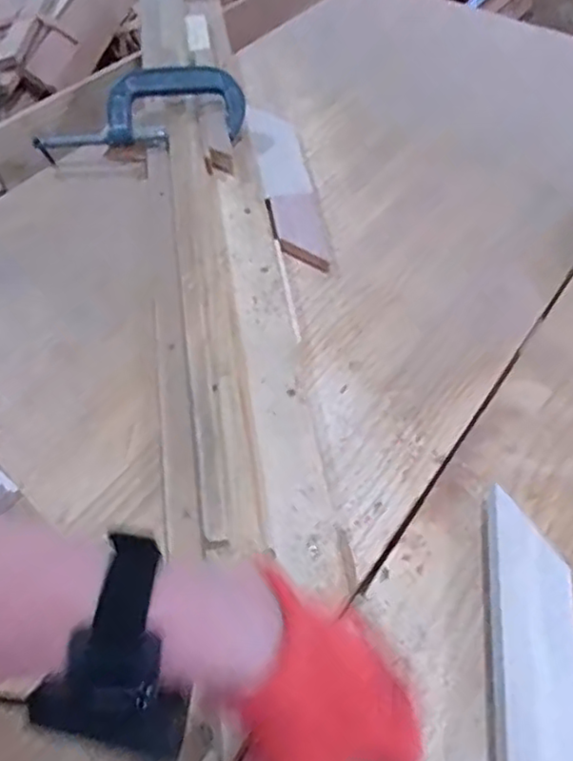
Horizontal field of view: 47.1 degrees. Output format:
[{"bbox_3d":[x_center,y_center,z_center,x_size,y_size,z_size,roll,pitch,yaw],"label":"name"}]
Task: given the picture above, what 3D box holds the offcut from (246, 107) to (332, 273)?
[{"bbox_3d":[-0.001,-0.243,0.804,0.065,0.008,0.295,0,52,-17],"label":"offcut"}]

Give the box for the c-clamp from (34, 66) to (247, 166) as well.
[{"bbox_3d":[-0.185,-0.339,0.834,0.260,0.059,0.109,-9,50,-6],"label":"c-clamp"}]

